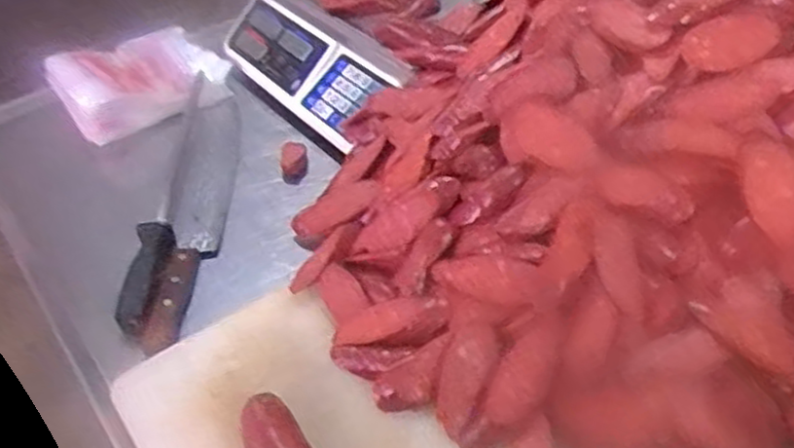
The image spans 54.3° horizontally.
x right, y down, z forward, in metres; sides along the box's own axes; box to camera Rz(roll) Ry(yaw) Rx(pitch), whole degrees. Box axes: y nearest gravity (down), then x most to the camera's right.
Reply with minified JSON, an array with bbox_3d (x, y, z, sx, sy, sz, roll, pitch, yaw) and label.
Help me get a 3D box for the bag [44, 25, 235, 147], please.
[{"bbox_3d":[-0.318,-0.186,0.963,0.200,0.064,0.154,-25,44,-19],"label":"bag"}]

